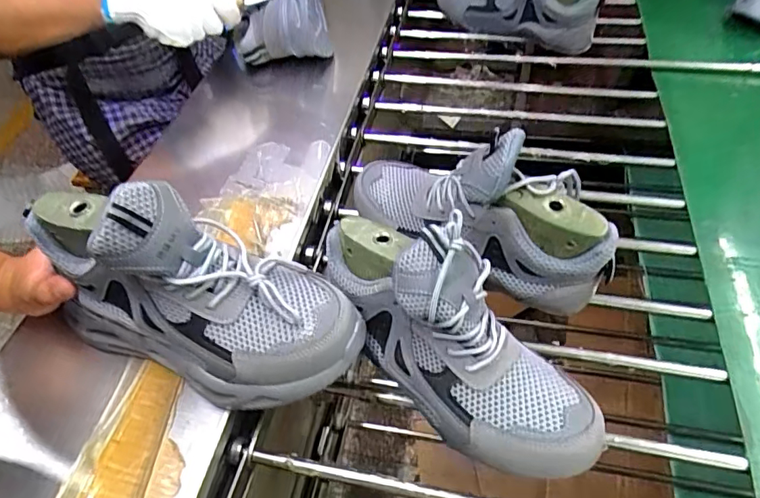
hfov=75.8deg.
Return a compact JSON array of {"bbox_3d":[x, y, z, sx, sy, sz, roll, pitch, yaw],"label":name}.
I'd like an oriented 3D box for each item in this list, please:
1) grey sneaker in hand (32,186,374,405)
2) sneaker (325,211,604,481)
[{"bbox_3d":[-0.154,0.032,0.364,0.262,0.161,0.088,9,52,12],"label":"grey sneaker in hand"},{"bbox_3d":[0.054,0.063,0.374,0.091,0.109,0.248,-38,75,-24],"label":"sneaker"}]

